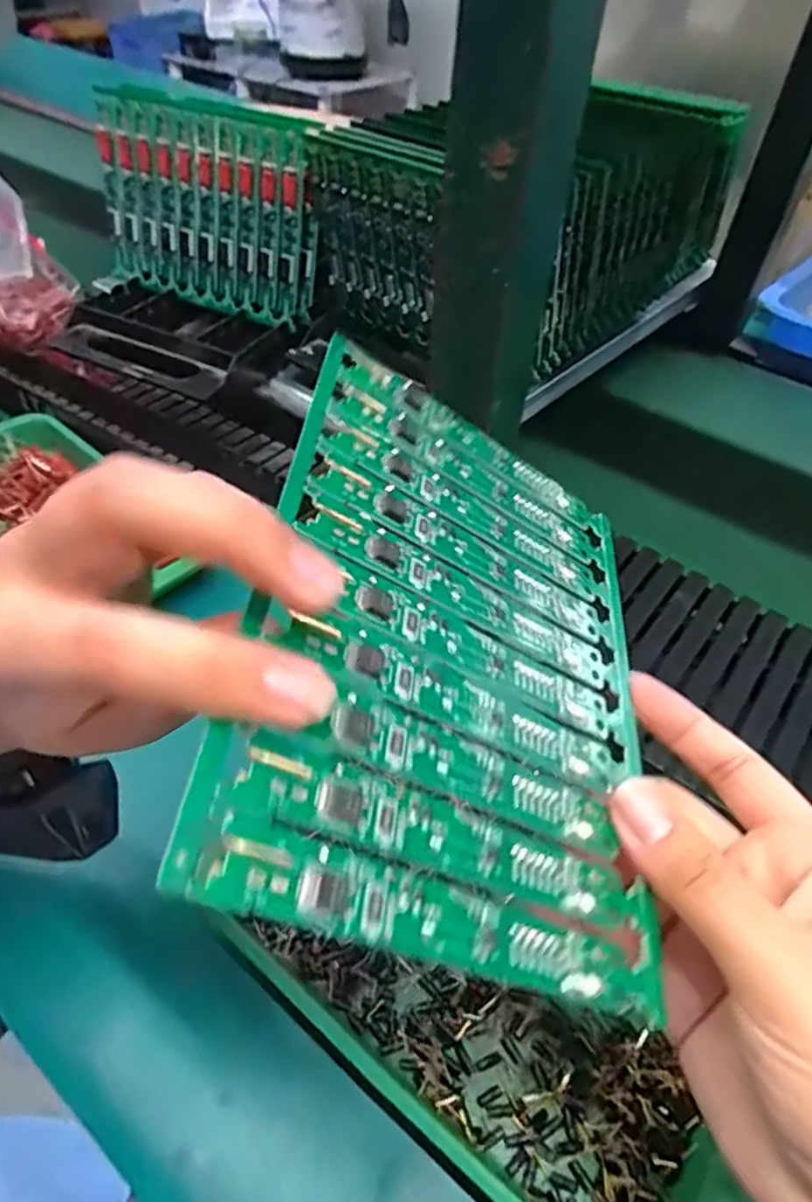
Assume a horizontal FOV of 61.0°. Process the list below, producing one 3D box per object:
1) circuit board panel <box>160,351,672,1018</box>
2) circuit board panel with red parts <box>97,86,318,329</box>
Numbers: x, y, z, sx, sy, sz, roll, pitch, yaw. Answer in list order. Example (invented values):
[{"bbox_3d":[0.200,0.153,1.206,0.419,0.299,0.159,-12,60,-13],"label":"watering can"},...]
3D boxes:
[{"bbox_3d":[0.018,0.008,0.183,0.116,0.004,0.161,29,47,-22],"label":"circuit board panel"},{"bbox_3d":[-0.137,-0.265,0.470,0.159,0.113,0.017,21,35,15],"label":"circuit board panel with red parts"}]

